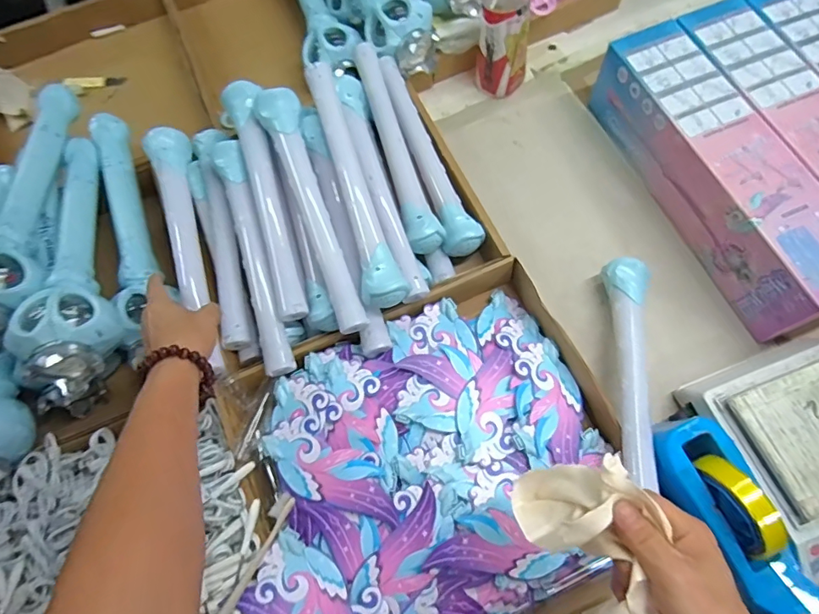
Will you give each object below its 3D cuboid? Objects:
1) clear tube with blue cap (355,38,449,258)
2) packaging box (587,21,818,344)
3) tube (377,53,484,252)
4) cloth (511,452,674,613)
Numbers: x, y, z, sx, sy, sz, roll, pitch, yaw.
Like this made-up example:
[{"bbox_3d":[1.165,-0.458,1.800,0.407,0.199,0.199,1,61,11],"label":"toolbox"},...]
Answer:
[{"bbox_3d":[-0.019,-0.216,0.635,0.044,0.044,0.314,-16,69,-3],"label":"clear tube with blue cap"},{"bbox_3d":[0.388,-0.171,0.607,0.098,0.104,0.404,-22,69,-6],"label":"packaging box"},{"bbox_3d":[0.016,-0.208,0.641,0.050,0.041,0.296,-23,69,-6],"label":"tube"},{"bbox_3d":[0.144,0.190,0.363,0.083,0.080,0.143,-21,69,-5],"label":"cloth"}]

